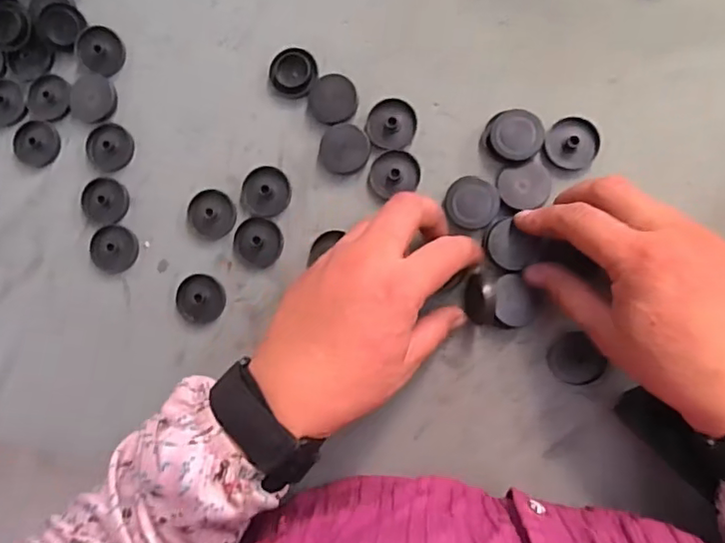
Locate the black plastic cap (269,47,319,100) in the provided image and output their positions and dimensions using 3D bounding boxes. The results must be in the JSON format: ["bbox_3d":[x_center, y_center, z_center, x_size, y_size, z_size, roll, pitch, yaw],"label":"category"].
[{"bbox_3d":[-0.047,-0.136,0.385,0.032,0.005,0.032,0,88,7],"label":"black plastic cap"}]

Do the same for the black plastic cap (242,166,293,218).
[{"bbox_3d":[-0.065,-0.054,0.381,0.032,0.008,0.033,0,88,7],"label":"black plastic cap"}]

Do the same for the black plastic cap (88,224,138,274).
[{"bbox_3d":[-0.173,-0.015,0.392,0.034,0.005,0.033,0,88,7],"label":"black plastic cap"}]

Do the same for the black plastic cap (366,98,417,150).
[{"bbox_3d":[0.019,-0.097,0.372,0.032,0.005,0.033,0,88,7],"label":"black plastic cap"}]

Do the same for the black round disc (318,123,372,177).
[{"bbox_3d":[-0.012,-0.081,0.373,0.032,0.011,0.033,0,88,7],"label":"black round disc"}]

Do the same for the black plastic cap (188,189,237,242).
[{"bbox_3d":[-0.103,-0.039,0.384,0.033,0.005,0.032,0,88,7],"label":"black plastic cap"}]

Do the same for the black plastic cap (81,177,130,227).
[{"bbox_3d":[-0.180,-0.049,0.393,0.033,0.004,0.032,0,88,7],"label":"black plastic cap"}]

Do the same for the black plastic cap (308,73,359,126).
[{"bbox_3d":[-0.020,-0.115,0.377,0.033,0.004,0.034,0,88,7],"label":"black plastic cap"}]

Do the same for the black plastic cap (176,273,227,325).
[{"bbox_3d":[-0.110,0.019,0.382,0.033,0.005,0.033,0,88,7],"label":"black plastic cap"}]

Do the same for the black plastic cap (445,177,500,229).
[{"bbox_3d":[0.070,-0.044,0.361,0.032,0.011,0.032,0,88,7],"label":"black plastic cap"}]

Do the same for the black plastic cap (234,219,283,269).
[{"bbox_3d":[-0.071,-0.019,0.379,0.033,0.007,0.033,0,88,7],"label":"black plastic cap"}]

